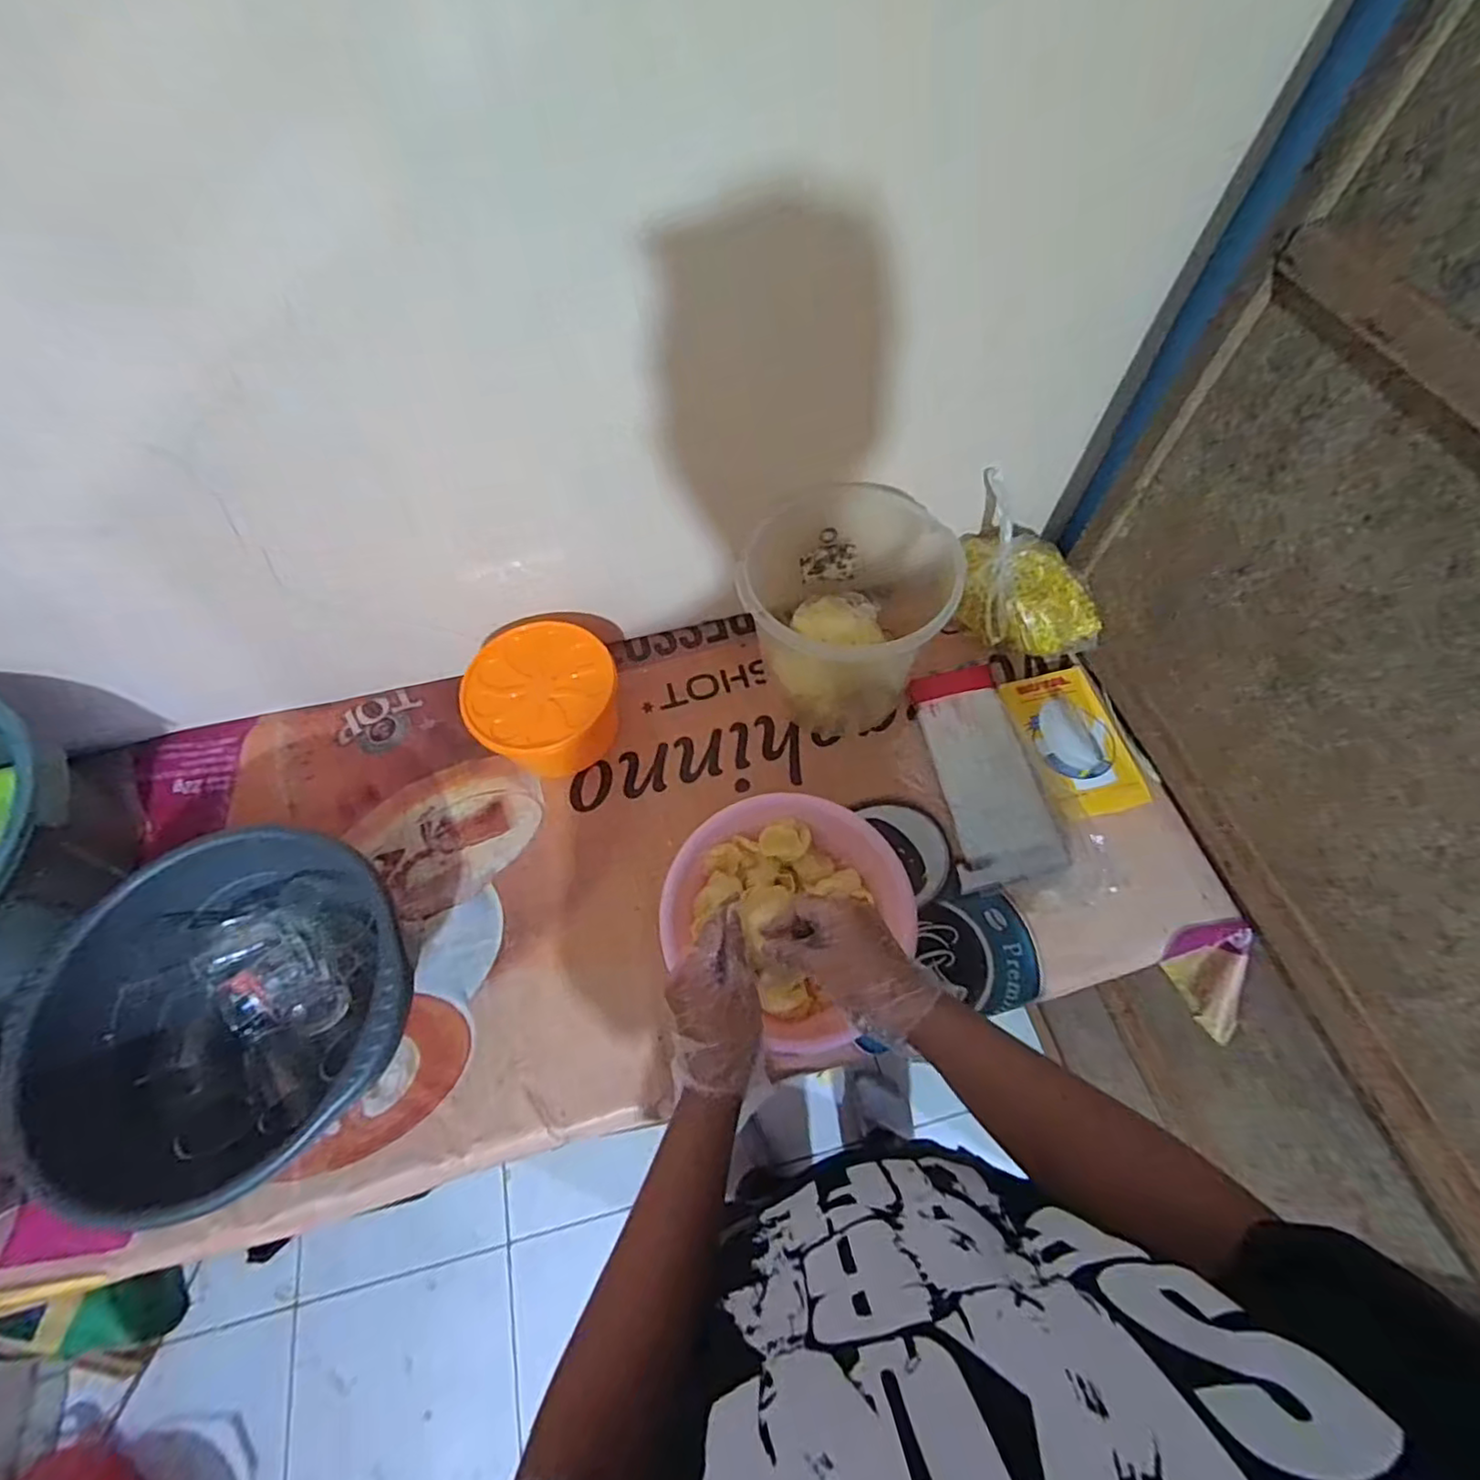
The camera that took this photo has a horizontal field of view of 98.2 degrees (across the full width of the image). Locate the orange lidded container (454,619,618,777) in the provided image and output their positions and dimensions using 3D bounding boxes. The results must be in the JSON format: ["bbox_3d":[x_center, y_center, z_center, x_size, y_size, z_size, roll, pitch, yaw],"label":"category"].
[{"bbox_3d":[-0.265,-0.048,0.873,0.185,0.115,0.187,-1,62,1],"label":"orange lidded container"}]

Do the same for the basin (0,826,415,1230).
[{"bbox_3d":[-0.517,0.290,0.674,0.352,0.162,0.329,-1,62,1],"label":"basin"}]

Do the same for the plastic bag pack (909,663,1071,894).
[{"bbox_3d":[0.323,0.039,0.837,0.132,0.034,0.285,-7,62,-2],"label":"plastic bag pack"}]

